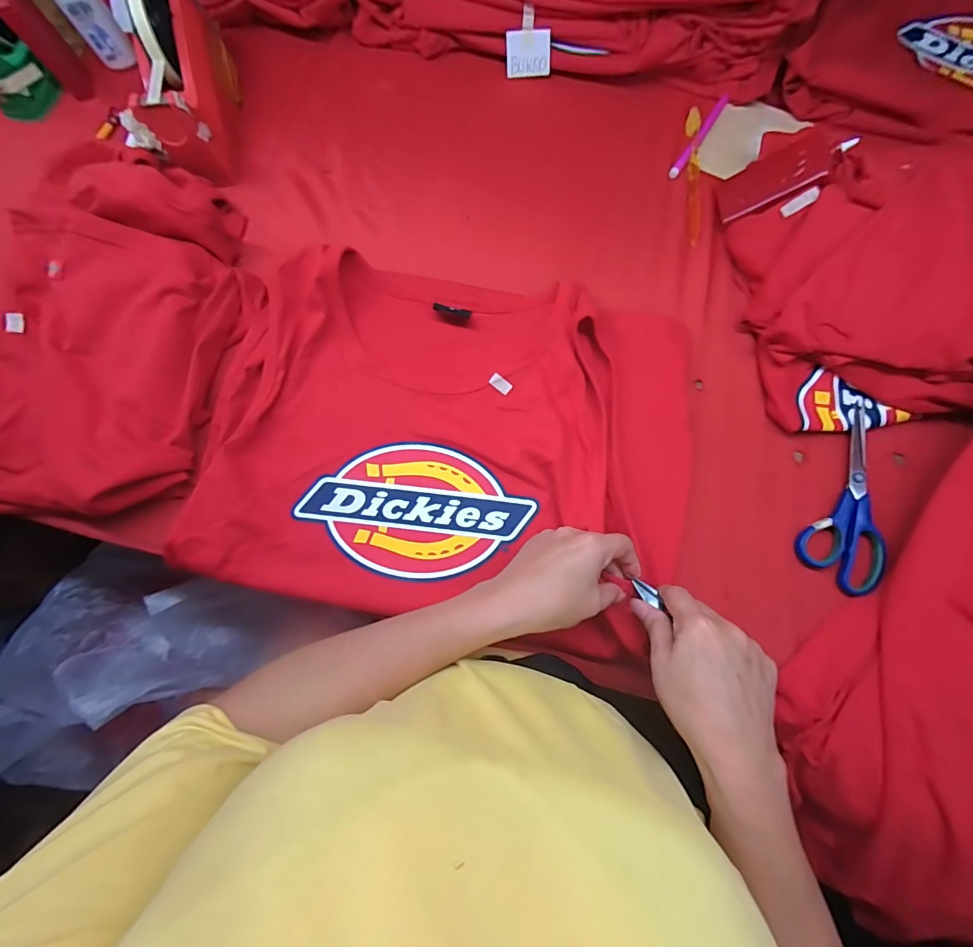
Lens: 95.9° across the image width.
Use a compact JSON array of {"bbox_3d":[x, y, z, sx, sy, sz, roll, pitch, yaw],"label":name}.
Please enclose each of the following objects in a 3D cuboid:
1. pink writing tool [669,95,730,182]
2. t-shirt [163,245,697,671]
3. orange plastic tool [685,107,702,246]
[{"bbox_3d":[0.258,-0.408,0.531,0.011,0.015,0.139,33,77,9],"label":"pink writing tool"},{"bbox_3d":[-0.039,-0.035,0.438,0.469,0.057,0.347,11,74,3],"label":"t-shirt"},{"bbox_3d":[0.245,-0.352,0.516,0.016,0.019,0.181,4,74,1],"label":"orange plastic tool"}]

